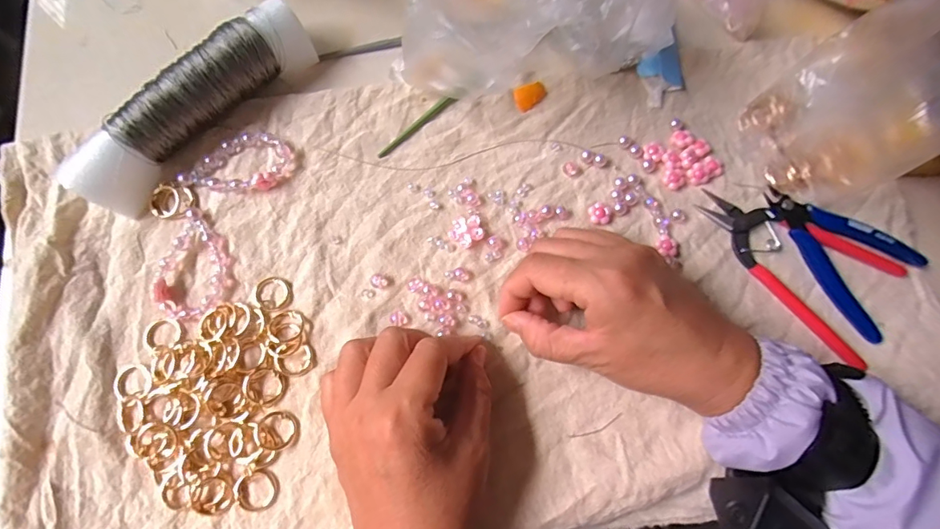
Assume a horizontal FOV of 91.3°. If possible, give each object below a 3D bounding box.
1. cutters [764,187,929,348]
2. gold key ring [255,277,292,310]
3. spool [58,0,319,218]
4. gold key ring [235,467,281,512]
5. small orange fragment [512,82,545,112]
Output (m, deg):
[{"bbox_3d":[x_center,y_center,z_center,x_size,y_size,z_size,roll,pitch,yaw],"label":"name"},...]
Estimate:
[{"bbox_3d":[0.256,-0.010,0.322,0.114,0.010,0.078,36,75,7],"label":"cutters"},{"bbox_3d":[-0.127,0.019,0.298,0.021,0.004,0.023,1,74,-3],"label":"gold key ring"},{"bbox_3d":[-0.181,-0.107,0.309,0.036,0.044,0.175,40,76,8],"label":"spool"},{"bbox_3d":[-0.123,0.131,0.266,0.024,0.004,0.023,1,74,-3],"label":"gold key ring"},{"bbox_3d":[0.047,-0.127,0.345,0.026,0.006,0.017,-25,77,-10],"label":"small orange fragment"}]

